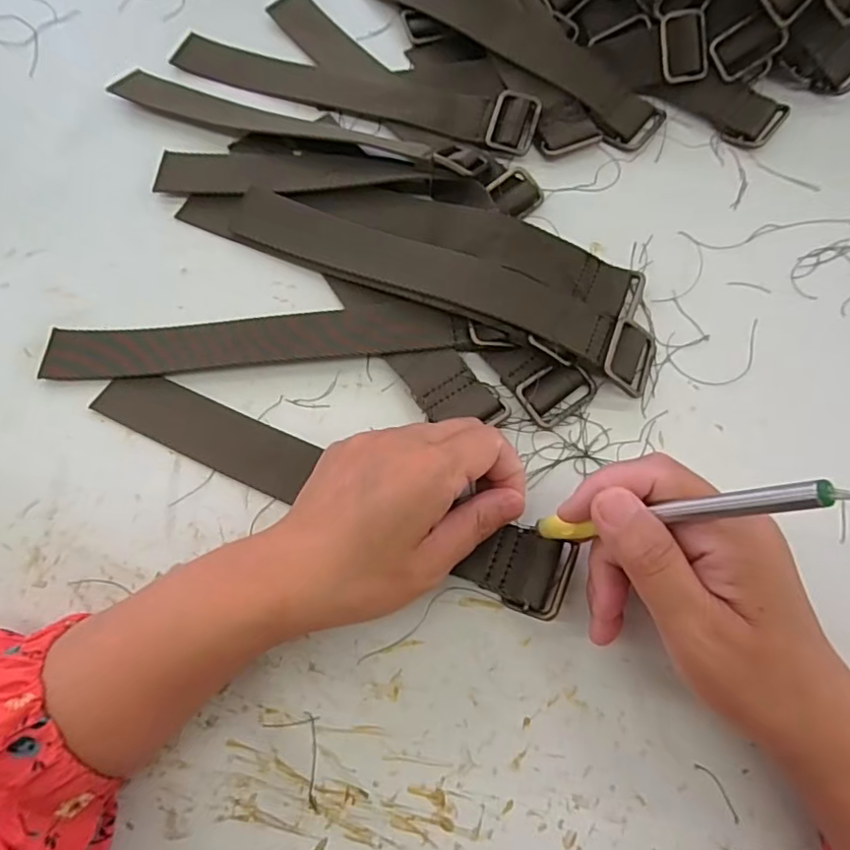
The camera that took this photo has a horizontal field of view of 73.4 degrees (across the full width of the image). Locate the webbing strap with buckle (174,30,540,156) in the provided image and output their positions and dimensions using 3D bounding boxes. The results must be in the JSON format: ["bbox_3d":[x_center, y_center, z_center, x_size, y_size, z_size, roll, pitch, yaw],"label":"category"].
[{"bbox_3d":[-0.053,-0.245,0.409,0.273,0.016,0.044,18,72,9],"label":"webbing strap with buckle"}]

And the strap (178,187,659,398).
[{"bbox_3d":[-0.010,-0.093,0.343,0.301,0.015,0.041,22,72,10],"label":"strap"}]

